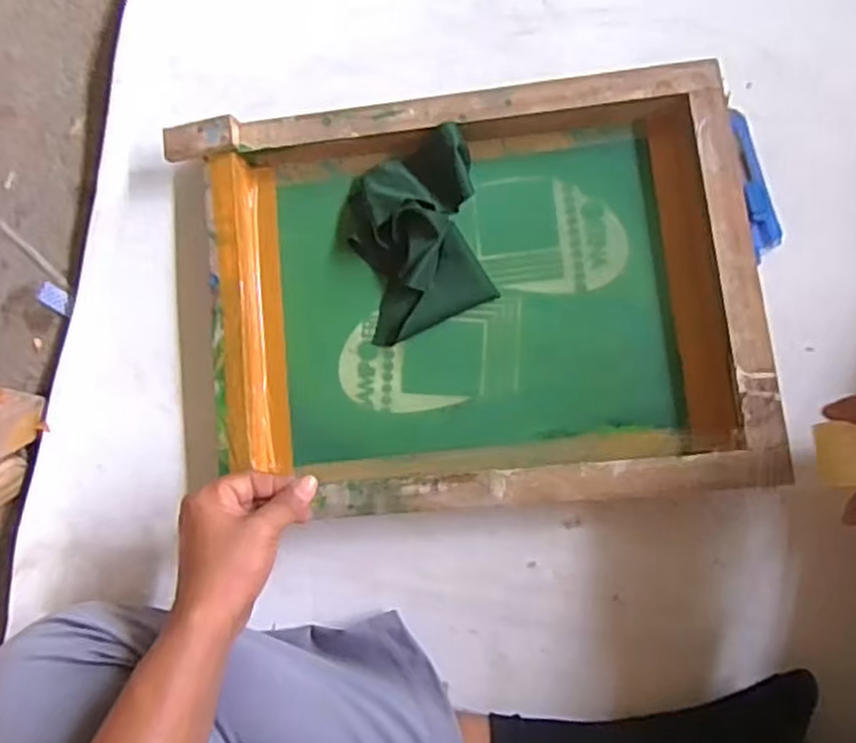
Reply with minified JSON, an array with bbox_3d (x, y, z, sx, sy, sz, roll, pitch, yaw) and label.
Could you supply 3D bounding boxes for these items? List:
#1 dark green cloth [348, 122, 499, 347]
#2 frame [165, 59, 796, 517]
[{"bbox_3d":[-0.009,-0.118,0.646,0.119,0.039,0.159,-17,80,5],"label":"dark green cloth"},{"bbox_3d":[0.039,-0.070,0.638,0.453,0.062,0.357,-6,83,7],"label":"frame"}]

